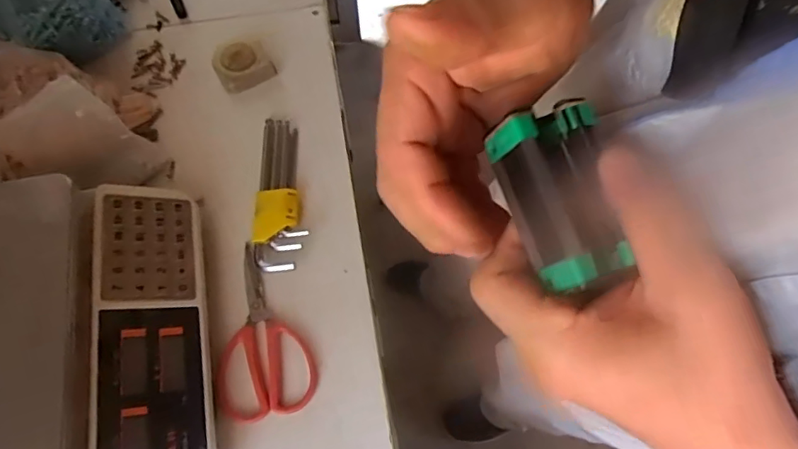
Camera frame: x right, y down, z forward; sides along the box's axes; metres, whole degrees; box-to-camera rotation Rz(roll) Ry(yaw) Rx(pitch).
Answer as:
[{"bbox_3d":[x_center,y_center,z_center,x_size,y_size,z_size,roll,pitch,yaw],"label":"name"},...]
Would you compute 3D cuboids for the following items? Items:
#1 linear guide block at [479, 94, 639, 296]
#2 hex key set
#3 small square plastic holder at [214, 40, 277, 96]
[{"bbox_3d":[0.067,-0.014,0.221,0.044,0.025,0.078,-9,75,-4],"label":"linear guide block"},{"bbox_3d":[-0.138,-0.038,0.620,0.055,0.022,0.198,-1,66,-1],"label":"hex key set"},{"bbox_3d":[-0.203,-0.206,0.684,0.070,0.033,0.058,-29,69,-12],"label":"small square plastic holder"}]

